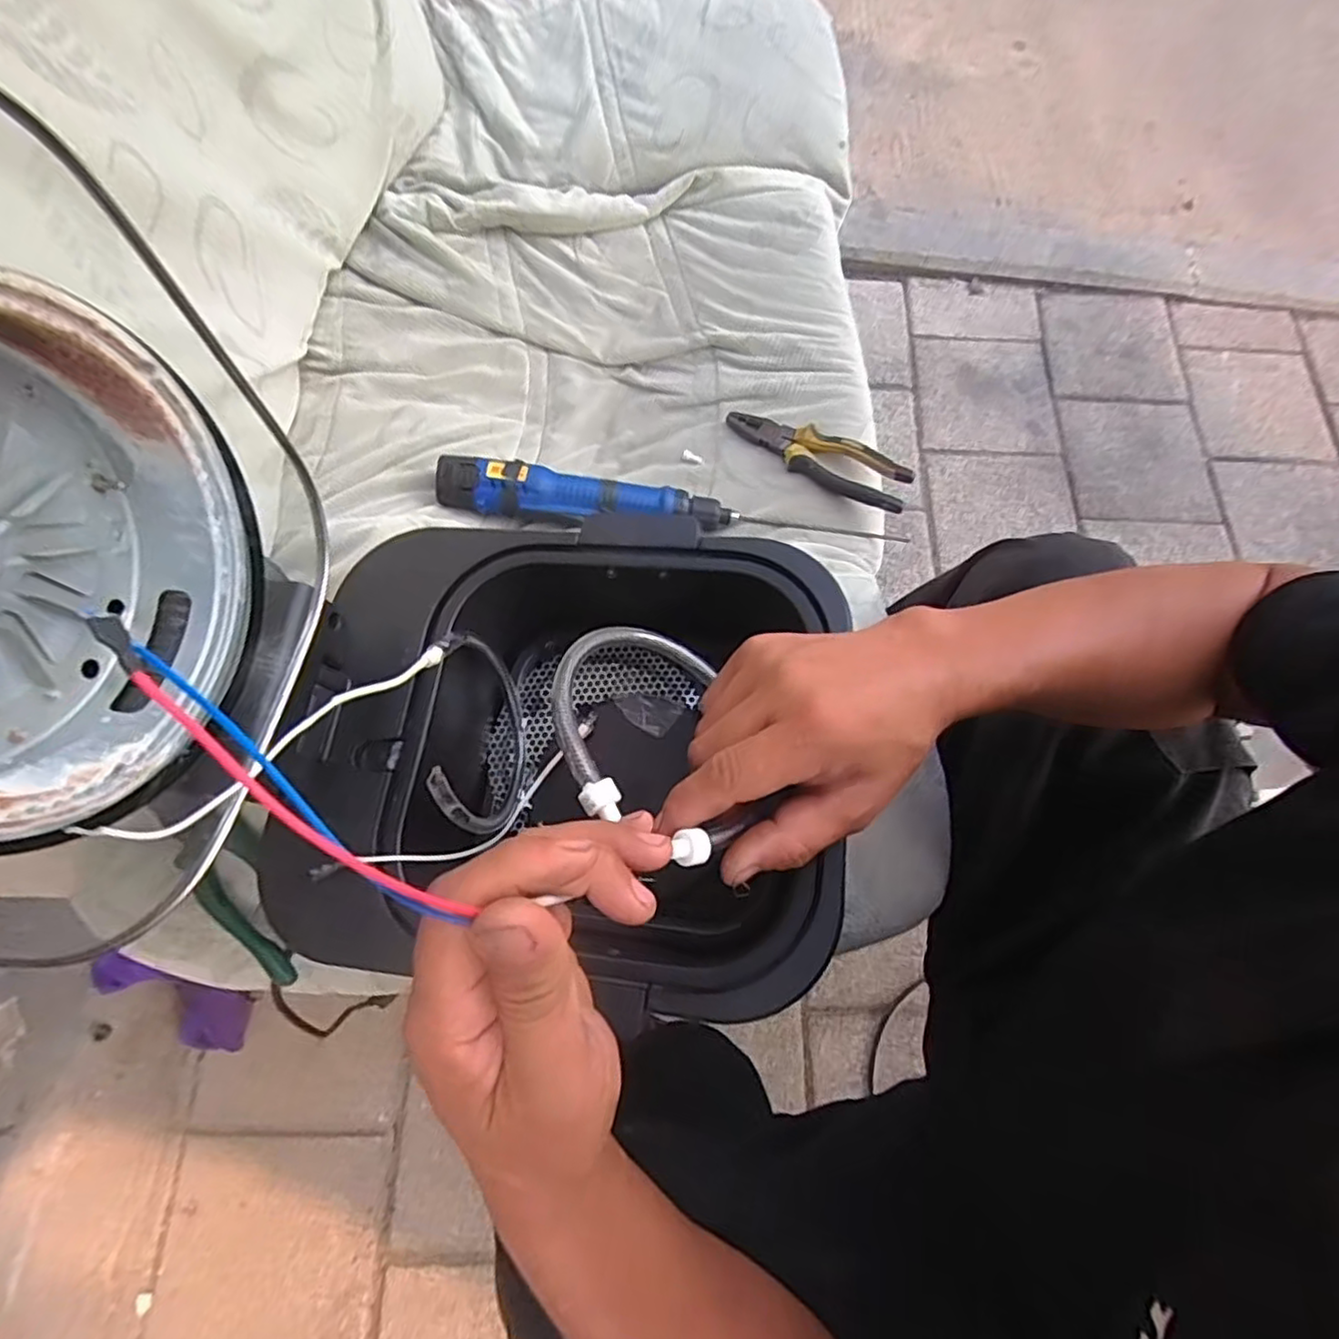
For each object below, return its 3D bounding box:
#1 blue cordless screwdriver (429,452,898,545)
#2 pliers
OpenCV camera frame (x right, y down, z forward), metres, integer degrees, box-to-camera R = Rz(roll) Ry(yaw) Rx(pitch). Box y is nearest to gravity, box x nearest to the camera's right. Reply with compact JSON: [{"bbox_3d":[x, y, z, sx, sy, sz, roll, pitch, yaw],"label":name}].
[{"bbox_3d":[0.004,-0.155,0.627,0.447,0.038,0.059,7,70,2],"label":"blue cordless screwdriver"},{"bbox_3d":[0.146,-0.216,0.658,0.192,0.023,0.055,30,72,10],"label":"pliers"}]

